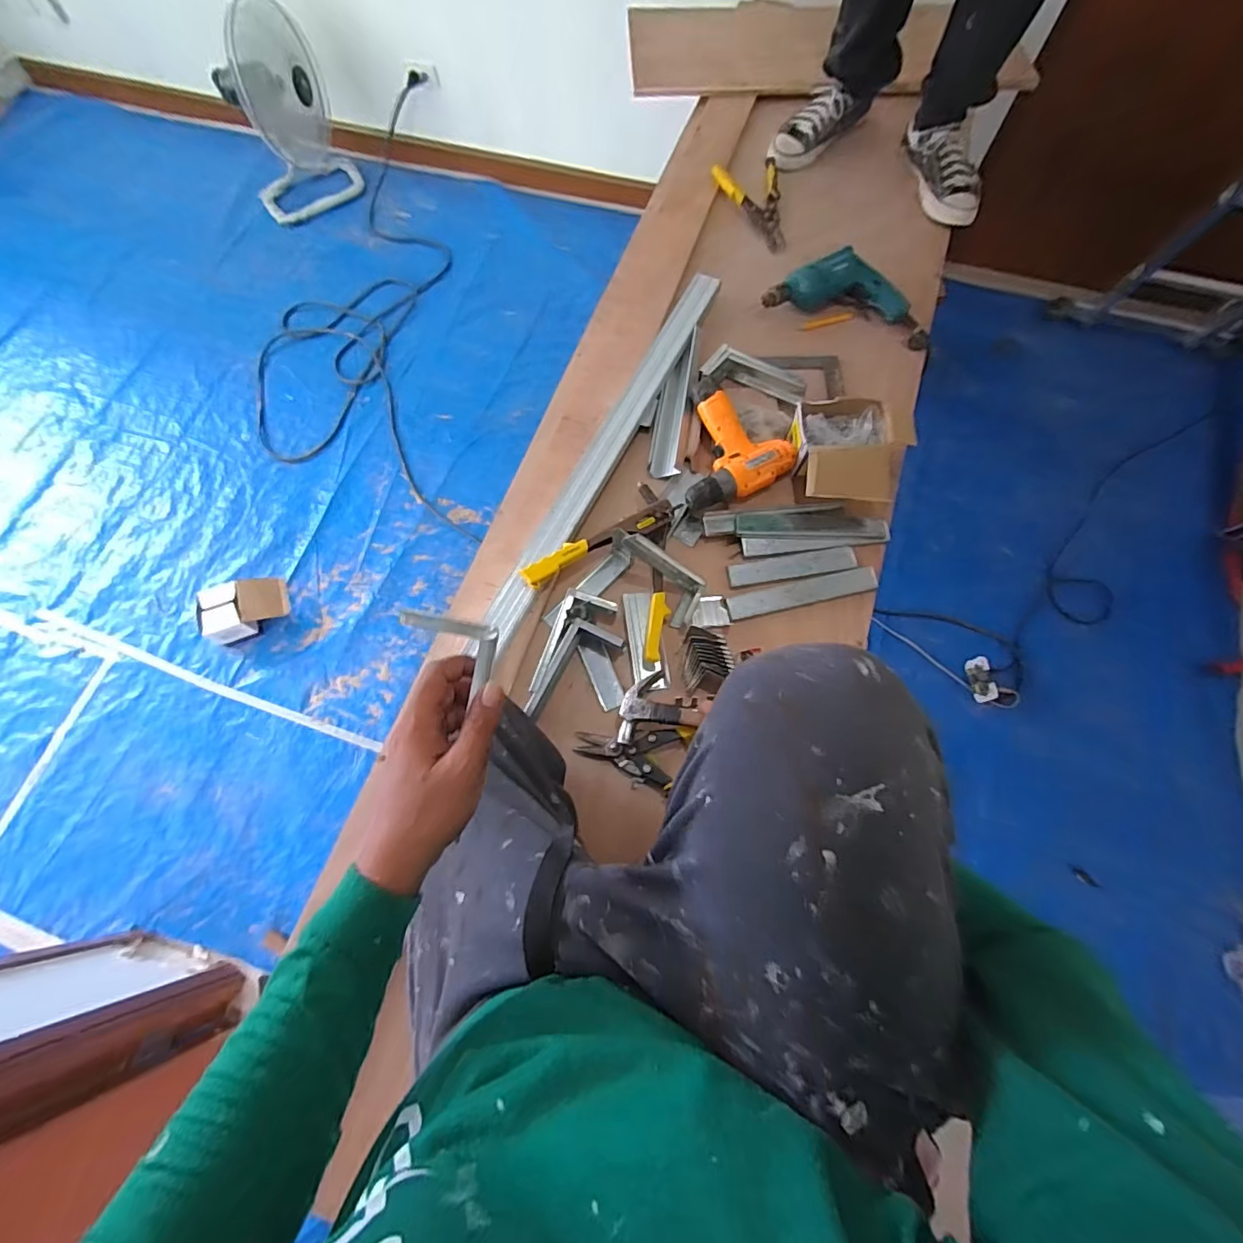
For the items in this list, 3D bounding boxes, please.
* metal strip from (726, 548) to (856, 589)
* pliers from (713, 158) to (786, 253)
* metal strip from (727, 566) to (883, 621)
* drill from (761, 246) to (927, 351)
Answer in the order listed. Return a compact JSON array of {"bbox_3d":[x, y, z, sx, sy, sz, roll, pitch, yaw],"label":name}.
[{"bbox_3d":[0.264,-0.085,0.841,0.200,0.007,0.038,-9,70,-3],"label":"metal strip"},{"bbox_3d":[0.262,-0.852,1.117,0.131,0.019,0.237,-2,70,0],"label":"pliers"},{"bbox_3d":[0.275,-0.042,0.824,0.230,0.011,0.036,-13,70,-4],"label":"metal strip"},{"bbox_3d":[0.418,-0.602,0.995,0.302,0.080,0.144,12,71,5],"label":"drill"}]

